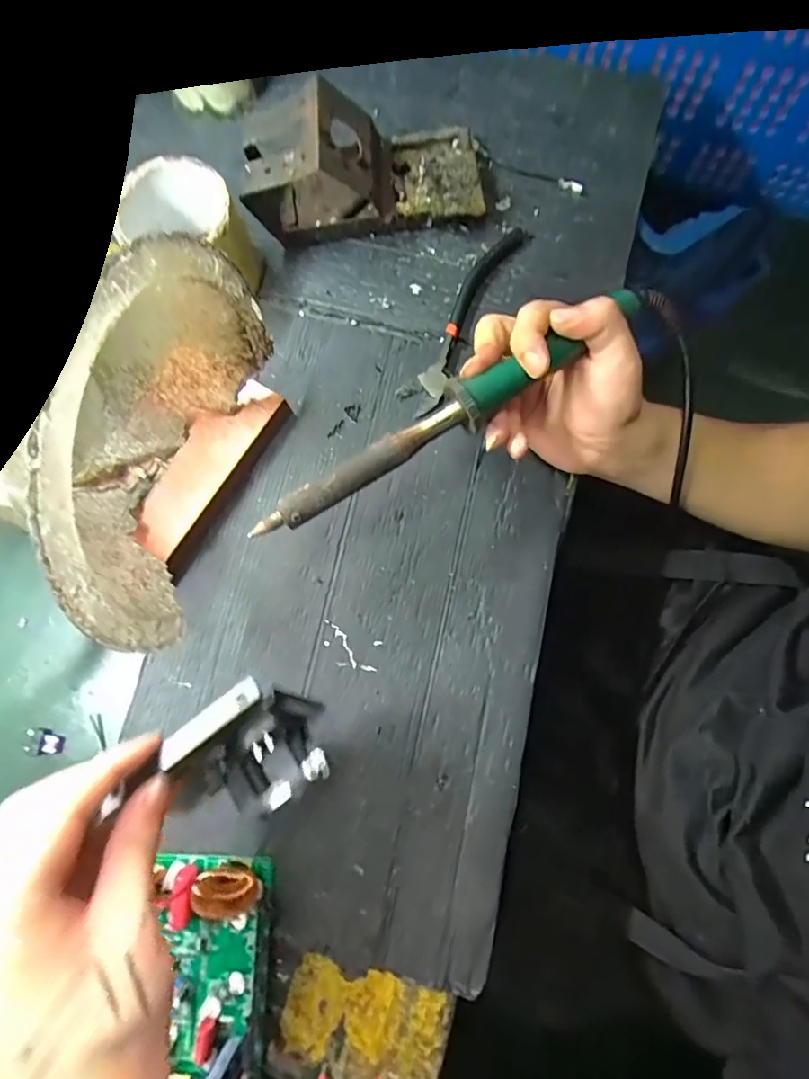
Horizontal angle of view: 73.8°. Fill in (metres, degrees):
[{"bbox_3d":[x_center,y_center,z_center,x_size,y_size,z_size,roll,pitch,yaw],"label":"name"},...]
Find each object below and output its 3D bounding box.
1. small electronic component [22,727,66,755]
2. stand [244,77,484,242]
[{"bbox_3d":[-0.238,0.133,0.354,0.025,0.004,0.017,1,76,2],"label":"small electronic component"},{"bbox_3d":[-0.029,-0.284,0.404,0.171,0.082,0.085,-8,76,0],"label":"stand"}]

